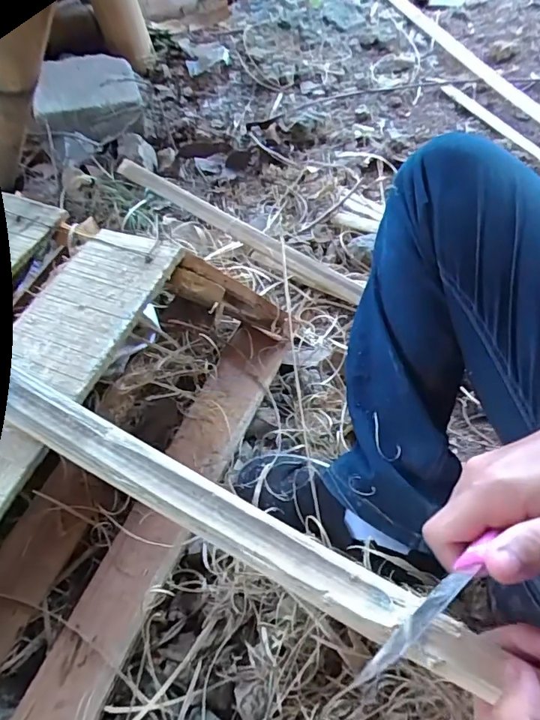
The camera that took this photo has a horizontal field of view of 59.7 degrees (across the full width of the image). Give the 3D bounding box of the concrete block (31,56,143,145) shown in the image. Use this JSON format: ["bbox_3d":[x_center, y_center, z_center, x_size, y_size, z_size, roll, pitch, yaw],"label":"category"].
[{"bbox_3d":[-0.356,-0.526,0.935,0.198,0.088,0.243,-17,60,-6],"label":"concrete block"}]

